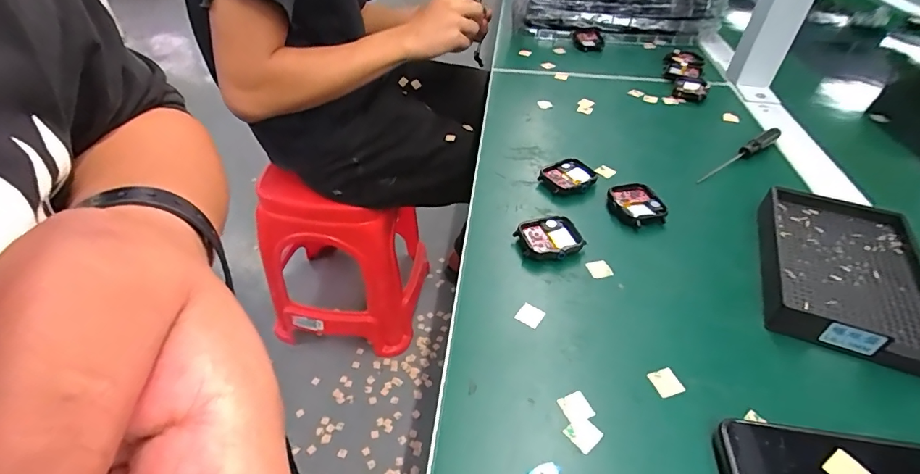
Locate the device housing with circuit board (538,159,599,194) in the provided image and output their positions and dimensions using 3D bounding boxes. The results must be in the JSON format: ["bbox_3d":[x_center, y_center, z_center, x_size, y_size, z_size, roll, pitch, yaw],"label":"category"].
[{"bbox_3d":[0.097,-0.052,0.396,0.043,0.012,0.036,-17,46,-20],"label":"device housing with circuit board"}]

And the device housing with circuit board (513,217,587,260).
[{"bbox_3d":[0.068,0.002,0.340,0.045,0.011,0.041,-1,42,1],"label":"device housing with circuit board"}]

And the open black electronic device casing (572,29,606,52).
[{"bbox_3d":[0.186,-0.284,0.648,0.040,0.014,0.068,5,43,2],"label":"open black electronic device casing"}]

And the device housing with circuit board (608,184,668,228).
[{"bbox_3d":[0.145,-0.025,0.370,0.039,0.015,0.044,-11,44,-14],"label":"device housing with circuit board"}]

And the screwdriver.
[{"bbox_3d":[0.270,-0.080,0.428,0.125,0.012,0.011,-27,48,-25],"label":"screwdriver"}]

